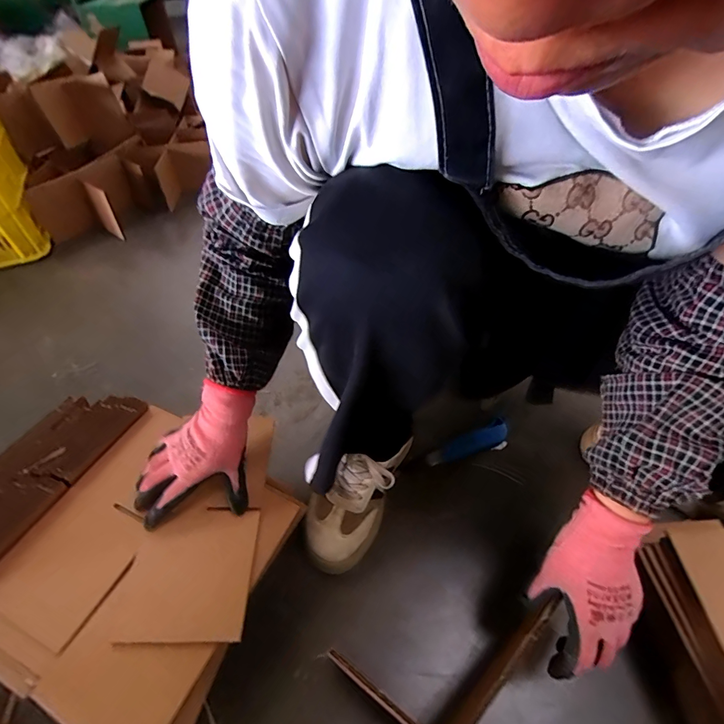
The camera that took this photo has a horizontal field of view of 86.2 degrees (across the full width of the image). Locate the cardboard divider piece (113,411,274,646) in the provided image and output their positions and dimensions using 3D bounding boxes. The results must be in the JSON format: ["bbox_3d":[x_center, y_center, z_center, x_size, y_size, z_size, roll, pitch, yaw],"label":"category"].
[{"bbox_3d":[-0.184,0.176,0.454,0.125,0.009,0.249,1,51,-1],"label":"cardboard divider piece"}]

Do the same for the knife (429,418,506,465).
[{"bbox_3d":[0.169,0.133,0.606,0.138,0.025,0.039,-20,52,-16],"label":"knife"}]

